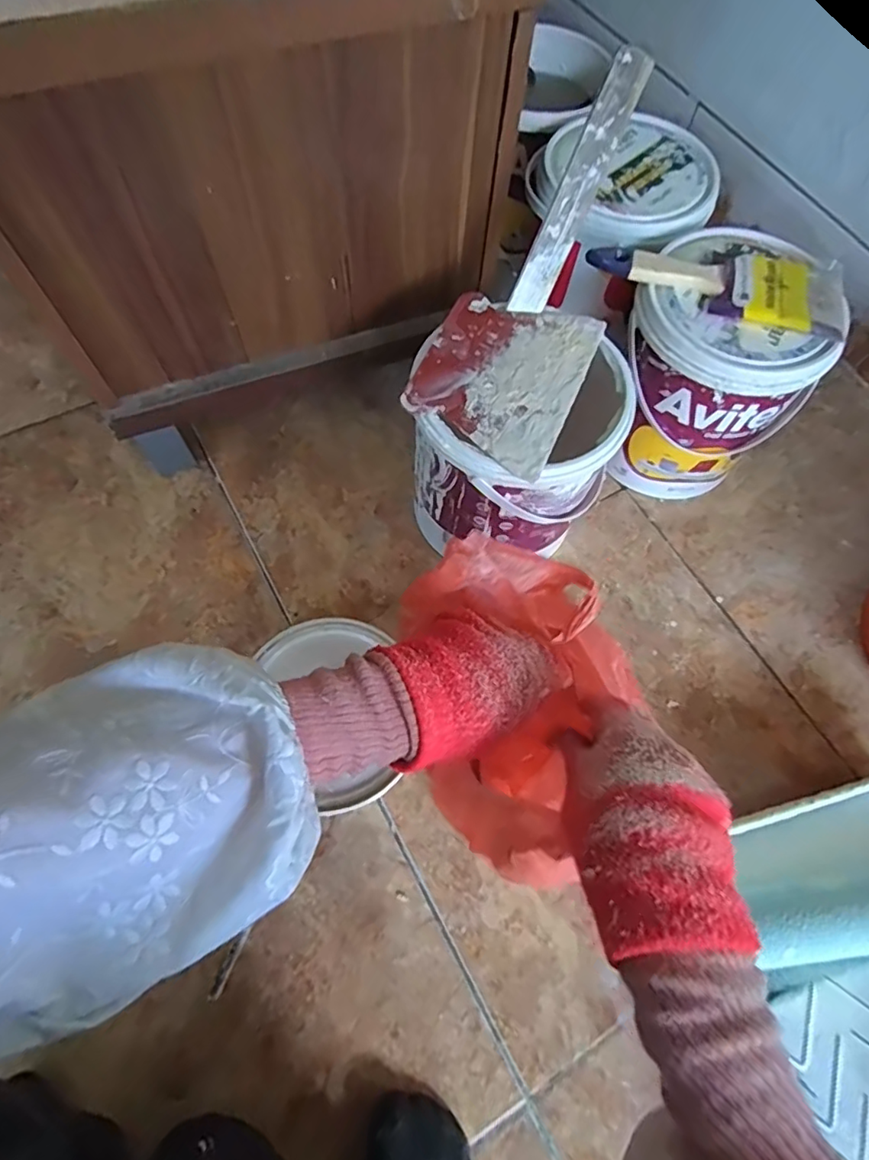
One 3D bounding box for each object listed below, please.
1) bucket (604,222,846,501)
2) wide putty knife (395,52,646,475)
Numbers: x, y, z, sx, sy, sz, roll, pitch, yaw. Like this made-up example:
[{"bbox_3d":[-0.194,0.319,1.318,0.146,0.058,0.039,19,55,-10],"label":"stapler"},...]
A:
[{"bbox_3d":[0.262,-0.214,0.585,0.164,0.213,0.185,-11,68,-7],"label":"bucket"},{"bbox_3d":[0.074,-0.230,0.410,0.127,0.147,0.248,23,68,8],"label":"wide putty knife"}]

